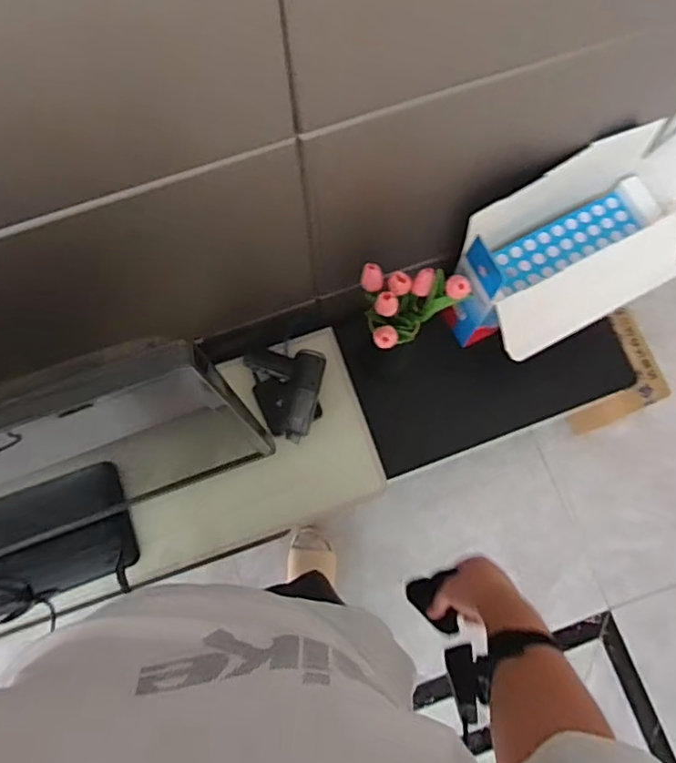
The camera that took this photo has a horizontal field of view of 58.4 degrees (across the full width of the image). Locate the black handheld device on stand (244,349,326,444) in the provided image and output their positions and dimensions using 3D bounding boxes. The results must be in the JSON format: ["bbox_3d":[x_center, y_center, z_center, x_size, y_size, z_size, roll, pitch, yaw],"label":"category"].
[{"bbox_3d":[-0.101,0.019,1.035,0.135,0.048,0.150,12,77,4],"label":"black handheld device on stand"}]

